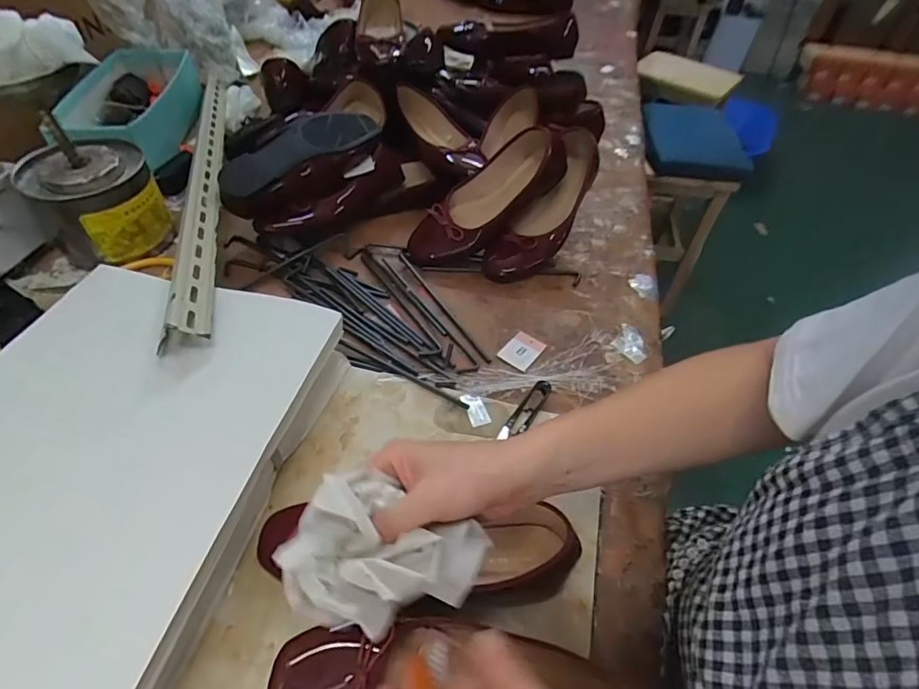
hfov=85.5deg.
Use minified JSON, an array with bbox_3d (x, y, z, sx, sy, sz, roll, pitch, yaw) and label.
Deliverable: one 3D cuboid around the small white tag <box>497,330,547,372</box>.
[{"bbox_3d":[0.074,0.007,0.581,0.039,0.004,0.050,31,57,20],"label":"small white tag"}]

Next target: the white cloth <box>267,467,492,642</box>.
[{"bbox_3d":[-0.039,0.120,0.282,0.109,0.031,0.080,25,52,-3],"label":"white cloth"}]

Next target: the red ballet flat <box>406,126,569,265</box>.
[{"bbox_3d":[0.036,-0.192,0.666,0.250,0.071,0.089,-37,51,13],"label":"red ballet flat"}]

